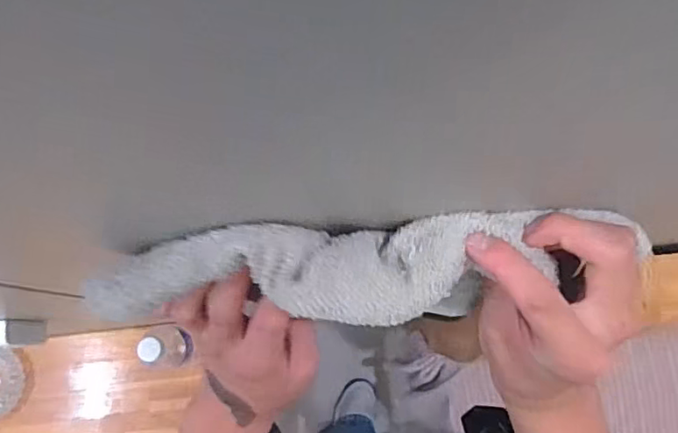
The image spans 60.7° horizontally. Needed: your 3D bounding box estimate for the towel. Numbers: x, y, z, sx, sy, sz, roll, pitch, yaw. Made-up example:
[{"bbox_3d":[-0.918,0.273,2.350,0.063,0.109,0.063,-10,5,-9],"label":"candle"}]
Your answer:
[{"bbox_3d":[0.028,0.024,0.264,0.261,0.029,0.045,-2,83,-12],"label":"towel"}]

